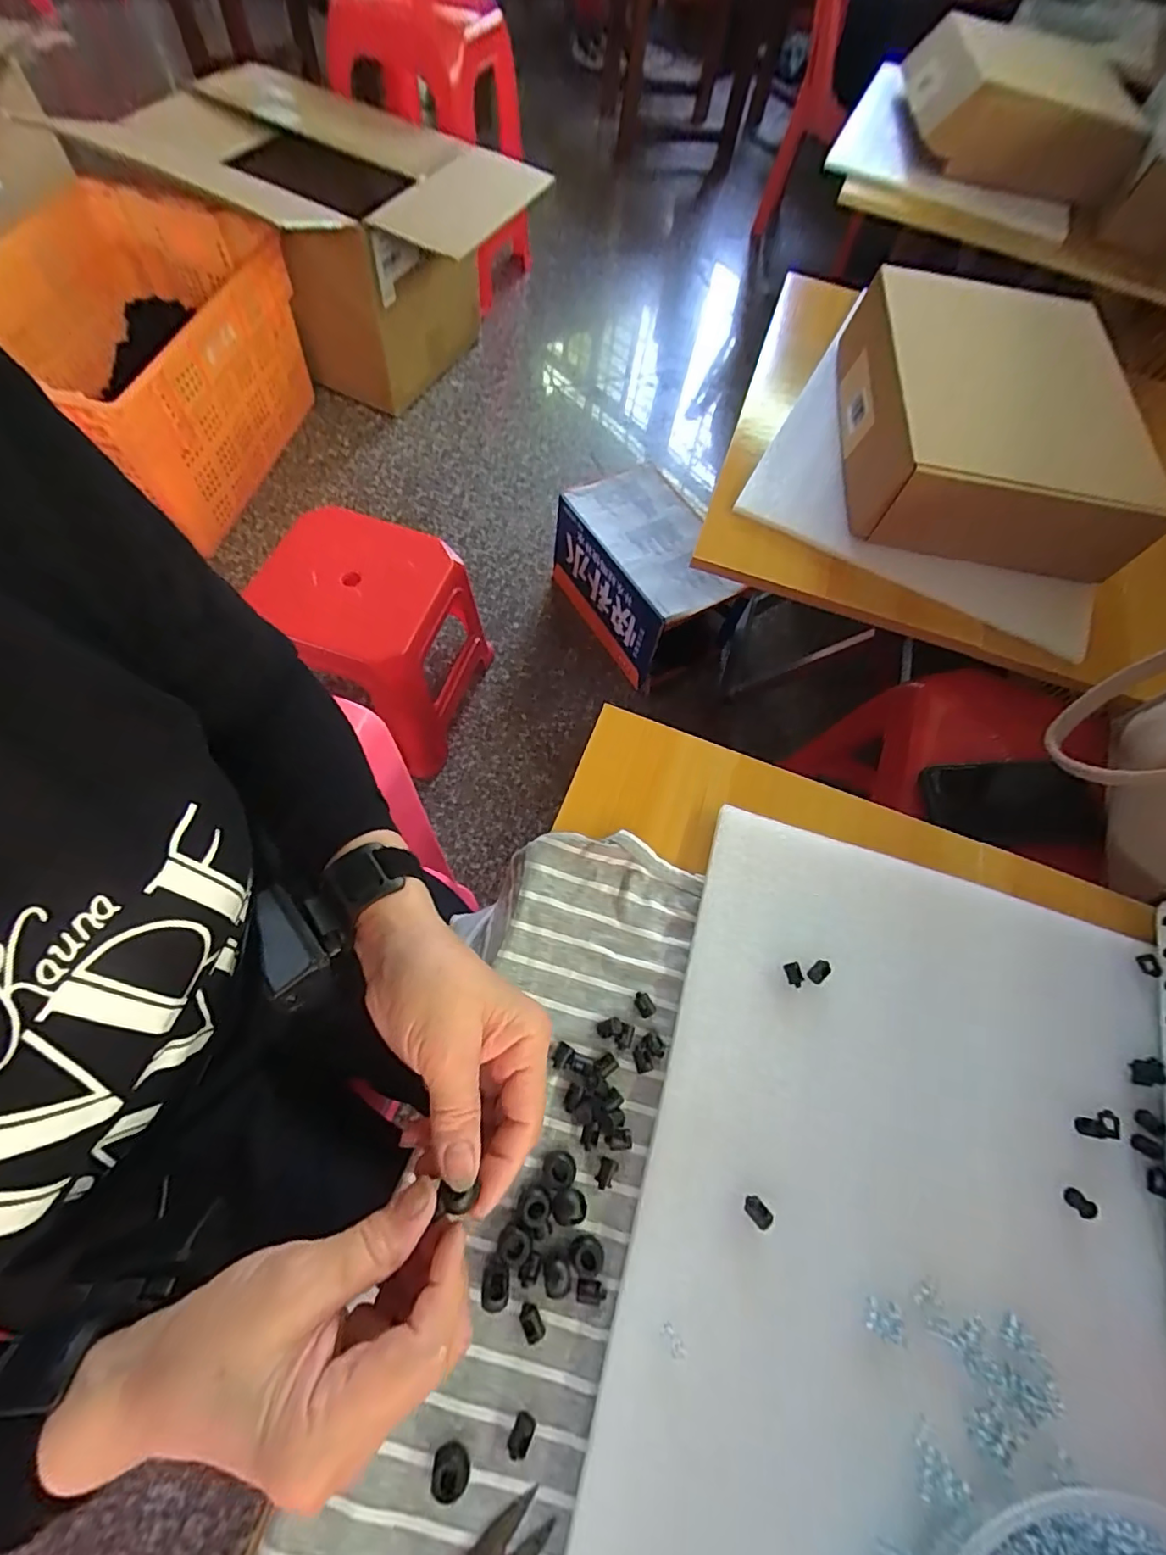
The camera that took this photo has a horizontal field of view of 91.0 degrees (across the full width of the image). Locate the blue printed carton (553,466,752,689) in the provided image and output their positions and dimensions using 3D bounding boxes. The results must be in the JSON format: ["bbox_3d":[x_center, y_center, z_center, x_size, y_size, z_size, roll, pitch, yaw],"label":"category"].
[{"bbox_3d":[0.112,-0.383,1.094,0.217,0.203,0.344,-24,70,-16],"label":"blue printed carton"}]

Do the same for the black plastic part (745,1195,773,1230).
[{"bbox_3d":[0.092,0.228,0.302,0.009,0.010,0.014,-38,75,-20],"label":"black plastic part"}]

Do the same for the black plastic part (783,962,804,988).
[{"bbox_3d":[0.130,0.121,0.350,0.010,0.005,0.014,-12,67,-11],"label":"black plastic part"}]

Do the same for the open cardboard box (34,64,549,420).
[{"bbox_3d":[-0.502,-1.111,1.257,0.701,0.424,0.468,33,67,9],"label":"open cardboard box"}]

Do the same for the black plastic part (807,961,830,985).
[{"bbox_3d":[0.146,0.119,0.352,0.015,0.004,0.009,-38,75,-20],"label":"black plastic part"}]

